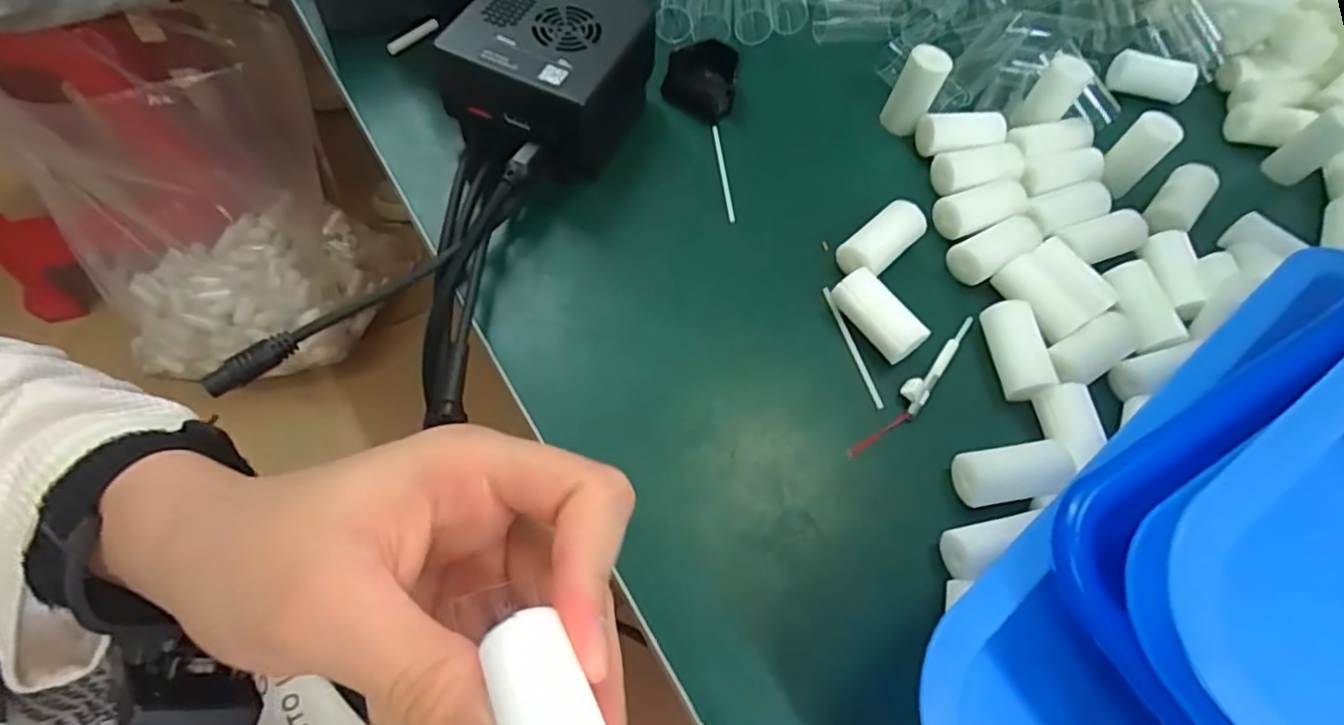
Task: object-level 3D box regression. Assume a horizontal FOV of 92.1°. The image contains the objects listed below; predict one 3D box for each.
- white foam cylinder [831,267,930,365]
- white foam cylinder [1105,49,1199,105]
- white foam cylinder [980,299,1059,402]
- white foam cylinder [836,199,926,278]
[{"bbox_3d":[0.087,-0.019,0.278,0.018,0.020,0.040,-36,72,-21],"label":"white foam cylinder"},{"bbox_3d":[0.274,-0.163,0.368,0.043,0.017,0.017,18,62,3],"label":"white foam cylinder"},{"bbox_3d":[0.145,-0.005,0.272,0.018,0.014,0.041,-4,64,-9],"label":"white foam cylinder"},{"bbox_3d":[0.095,-0.055,0.295,0.041,0.019,0.020,-37,72,-22],"label":"white foam cylinder"}]

